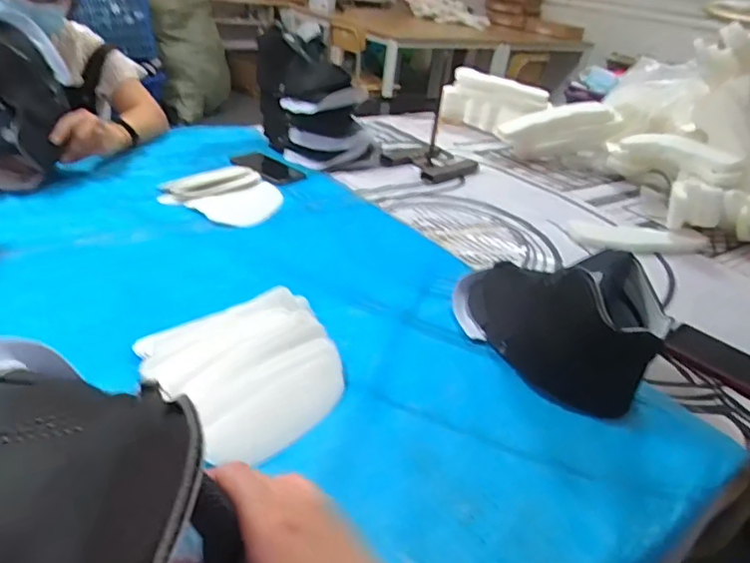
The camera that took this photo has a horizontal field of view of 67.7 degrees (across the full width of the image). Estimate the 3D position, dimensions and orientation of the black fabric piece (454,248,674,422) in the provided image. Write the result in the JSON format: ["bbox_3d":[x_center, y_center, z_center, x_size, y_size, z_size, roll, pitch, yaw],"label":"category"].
[{"bbox_3d":[0.204,0.027,0.665,0.090,0.137,0.265,-18,40,-35],"label":"black fabric piece"}]

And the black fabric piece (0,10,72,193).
[{"bbox_3d":[-0.595,-0.289,0.911,0.174,0.234,0.165,-16,39,-31],"label":"black fabric piece"}]

